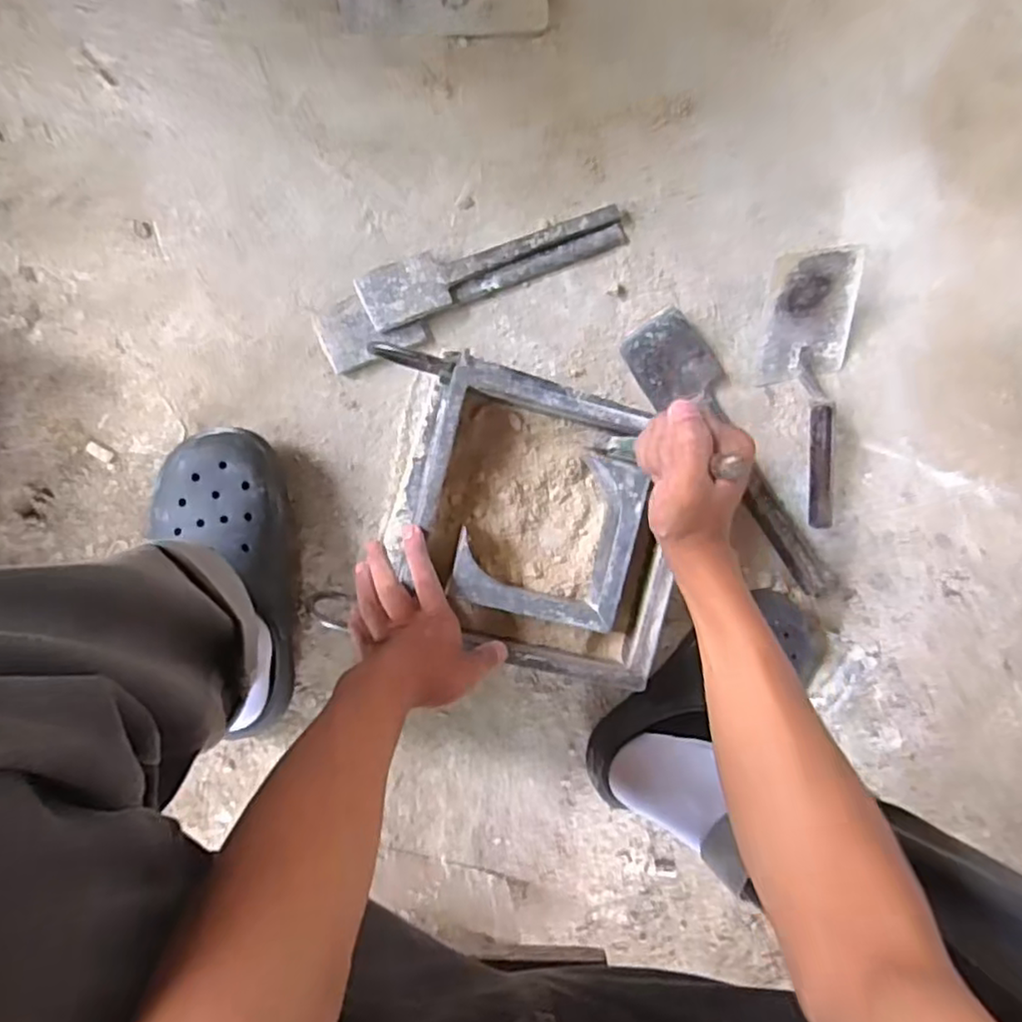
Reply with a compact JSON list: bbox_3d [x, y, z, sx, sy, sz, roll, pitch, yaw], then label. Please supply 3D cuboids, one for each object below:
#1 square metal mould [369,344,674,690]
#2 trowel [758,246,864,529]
[{"bbox_3d":[0.013,0.008,0.576,0.267,0.062,0.230,17,88,-9],"label":"square metal mould"},{"bbox_3d":[0.321,-0.120,0.696,0.101,0.077,0.272,-10,92,-9],"label":"trowel"}]

